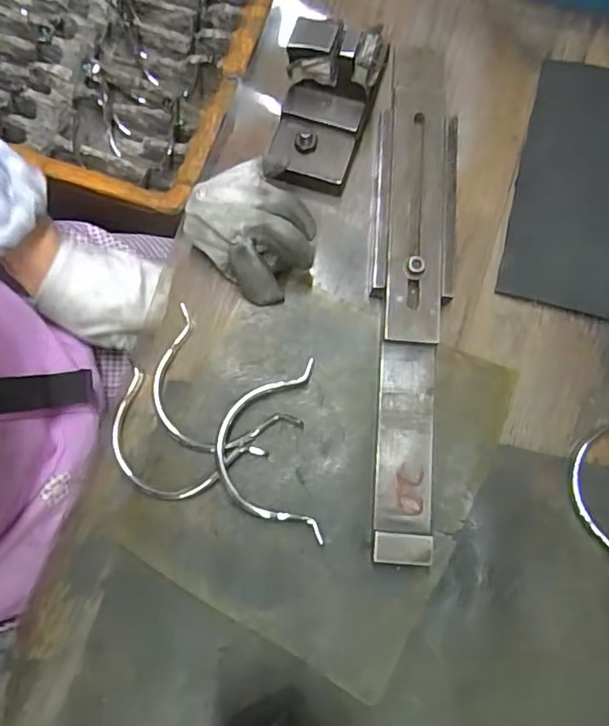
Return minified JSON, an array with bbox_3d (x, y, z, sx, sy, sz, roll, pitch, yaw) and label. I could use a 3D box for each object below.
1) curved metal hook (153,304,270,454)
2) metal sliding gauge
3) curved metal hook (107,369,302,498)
[{"bbox_3d":[-0.082,0.023,0.408,0.055,0.015,0.124,-30,79,-6],"label":"curved metal hook"},{"bbox_3d":[0.079,-0.062,0.423,0.058,0.021,0.392,5,78,2],"label":"metal sliding gauge"},{"bbox_3d":[-0.076,0.060,0.404,0.127,0.006,0.081,18,79,4],"label":"curved metal hook"}]

